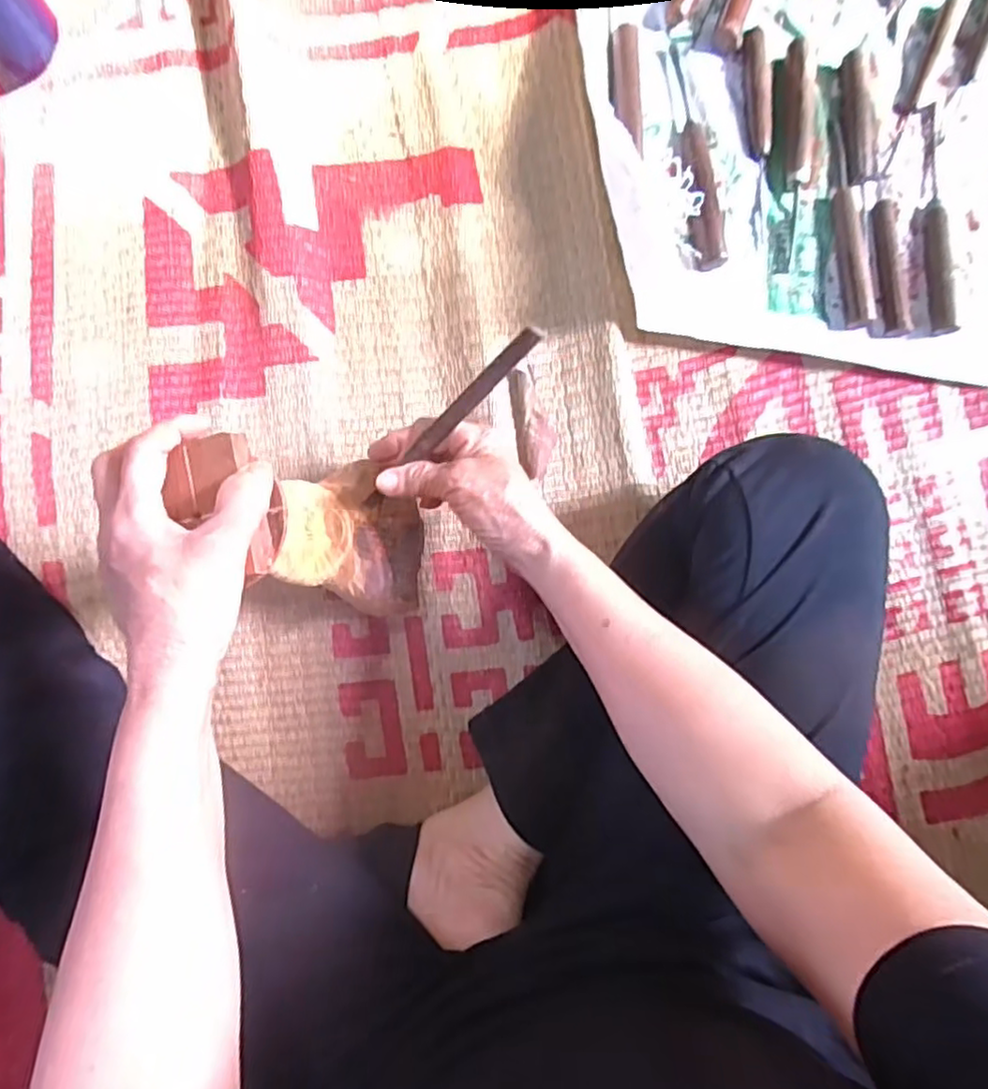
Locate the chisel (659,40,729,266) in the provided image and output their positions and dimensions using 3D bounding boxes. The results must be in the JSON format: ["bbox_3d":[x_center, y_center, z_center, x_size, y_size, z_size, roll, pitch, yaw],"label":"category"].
[{"bbox_3d":[0.158,-0.310,0.521,0.023,0.020,0.184,-8,86,-1],"label":"chisel"}]

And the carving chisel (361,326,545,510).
[{"bbox_3d":[-0.032,-0.076,0.424,0.168,0.009,0.012,-41,86,27],"label":"carving chisel"}]

